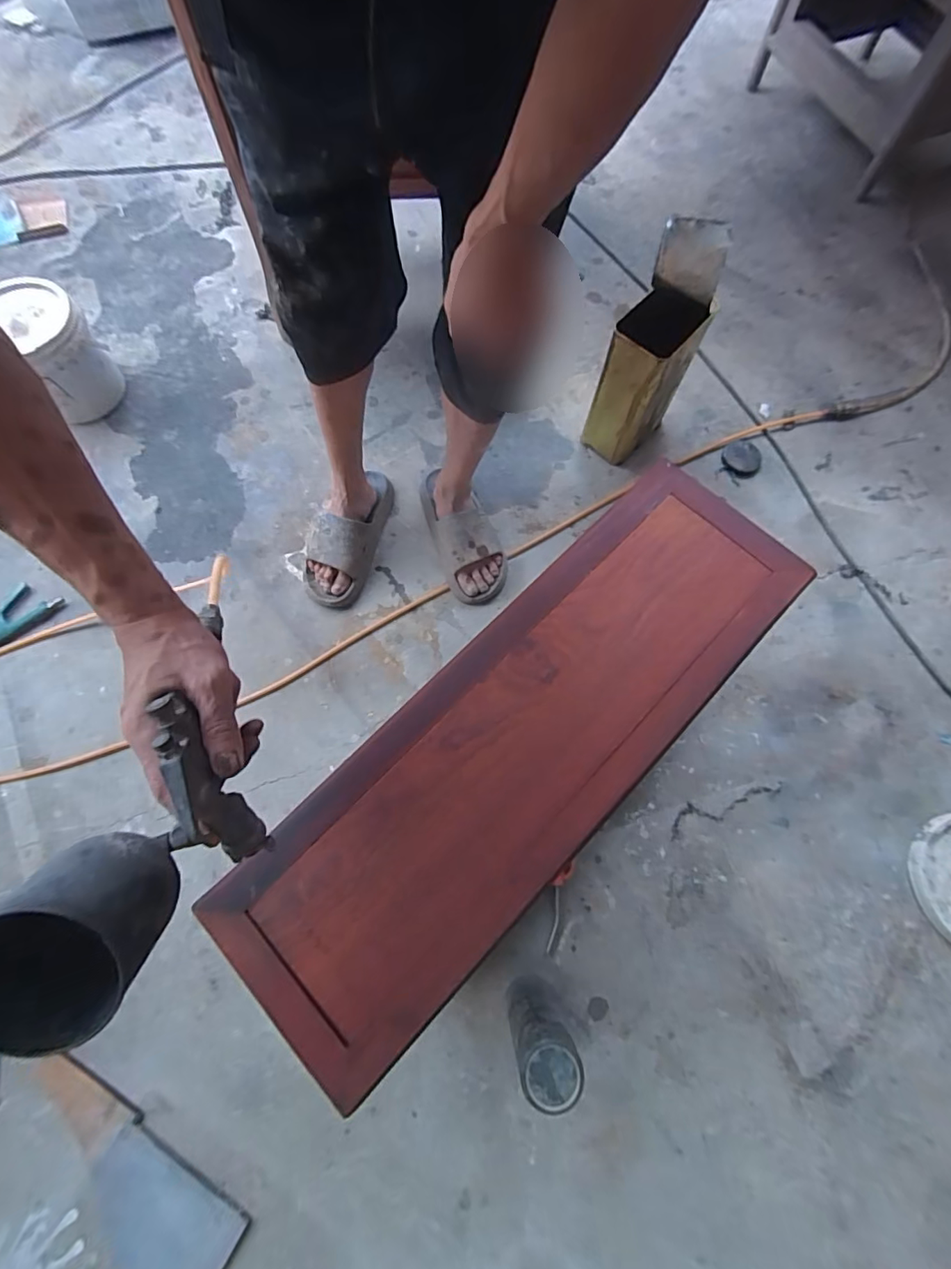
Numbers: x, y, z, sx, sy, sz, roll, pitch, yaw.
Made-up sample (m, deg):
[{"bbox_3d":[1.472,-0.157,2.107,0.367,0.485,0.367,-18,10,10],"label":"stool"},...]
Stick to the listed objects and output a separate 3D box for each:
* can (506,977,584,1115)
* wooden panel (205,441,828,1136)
[{"bbox_3d":[0.079,0.497,0.637,0.066,0.208,0.072,0,72,0],"label":"can"},{"bbox_3d":[0.062,0.096,0.523,0.685,0.022,0.216,-43,77,-12],"label":"wooden panel"}]

